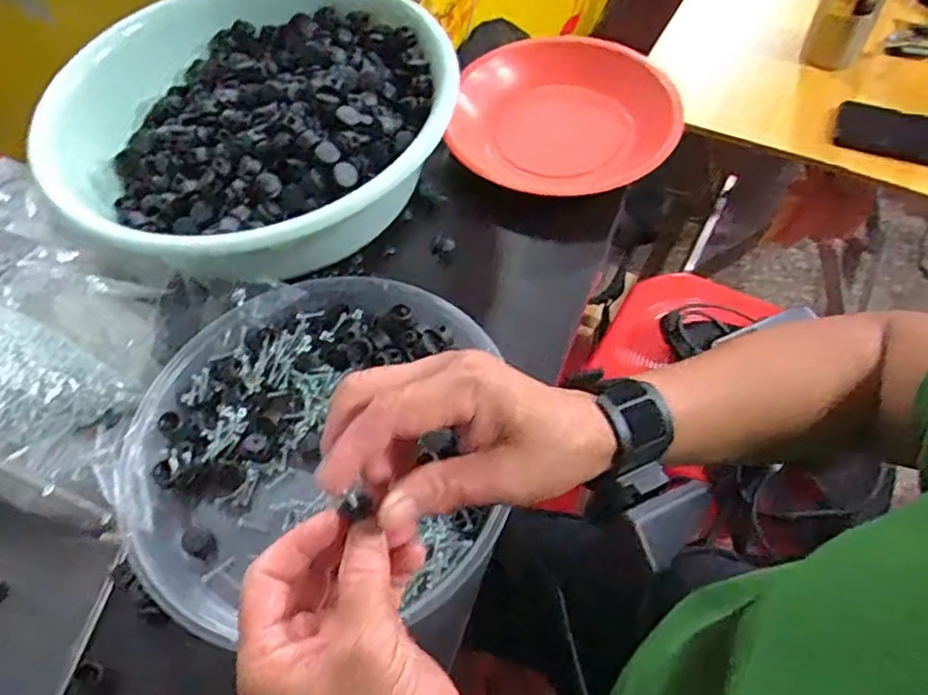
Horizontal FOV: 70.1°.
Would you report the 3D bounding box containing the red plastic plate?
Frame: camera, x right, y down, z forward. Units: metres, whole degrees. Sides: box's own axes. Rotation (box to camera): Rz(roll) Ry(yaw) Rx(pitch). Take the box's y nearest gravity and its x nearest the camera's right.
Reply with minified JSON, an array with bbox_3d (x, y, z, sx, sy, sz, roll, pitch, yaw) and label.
[{"bbox_3d":[0.086,-0.197,0.549,0.172,0.046,0.179,-2,58,3],"label":"red plastic plate"}]

